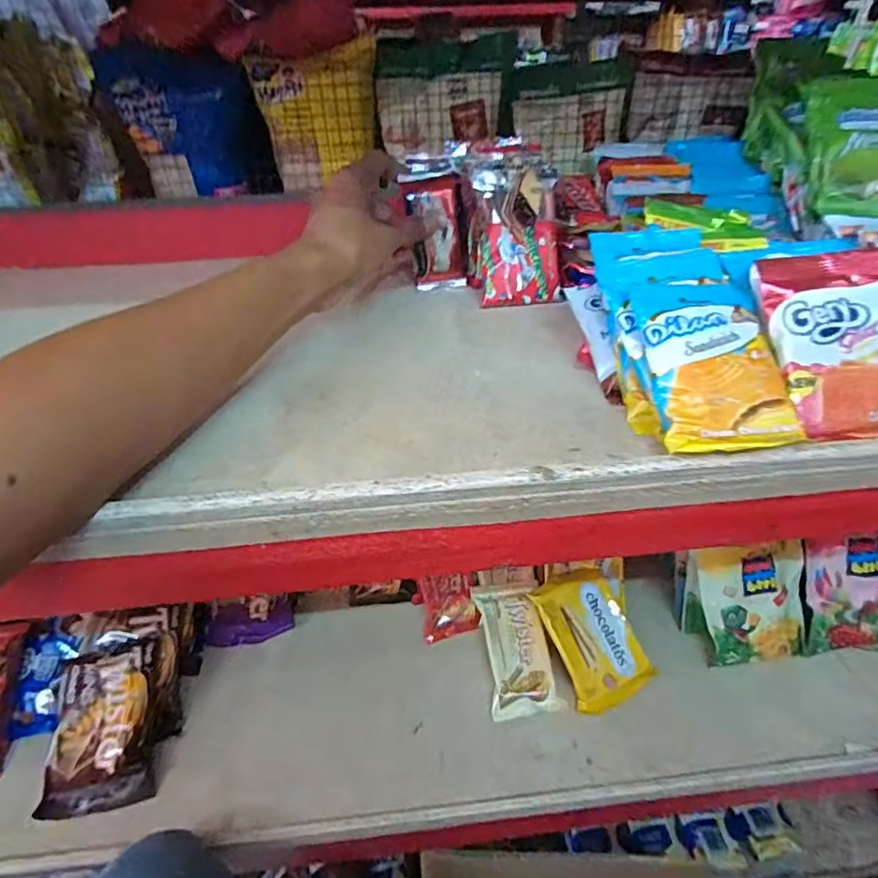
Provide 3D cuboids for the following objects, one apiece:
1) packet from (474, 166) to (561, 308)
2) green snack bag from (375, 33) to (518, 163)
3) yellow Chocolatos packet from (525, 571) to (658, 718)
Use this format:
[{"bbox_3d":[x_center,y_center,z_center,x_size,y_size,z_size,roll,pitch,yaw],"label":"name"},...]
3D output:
[{"bbox_3d":[0.064,-0.163,0.426,0.062,0.108,0.014,-4,5,-2],"label":"packet"},{"bbox_3d":[0.004,-0.338,0.533,0.126,0.095,0.043,-8,36,-9],"label":"green snack bag"},{"bbox_3d":[0.172,0.212,0.589,0.102,0.021,0.136,-16,69,-18],"label":"yellow Chocolatos packet"}]

